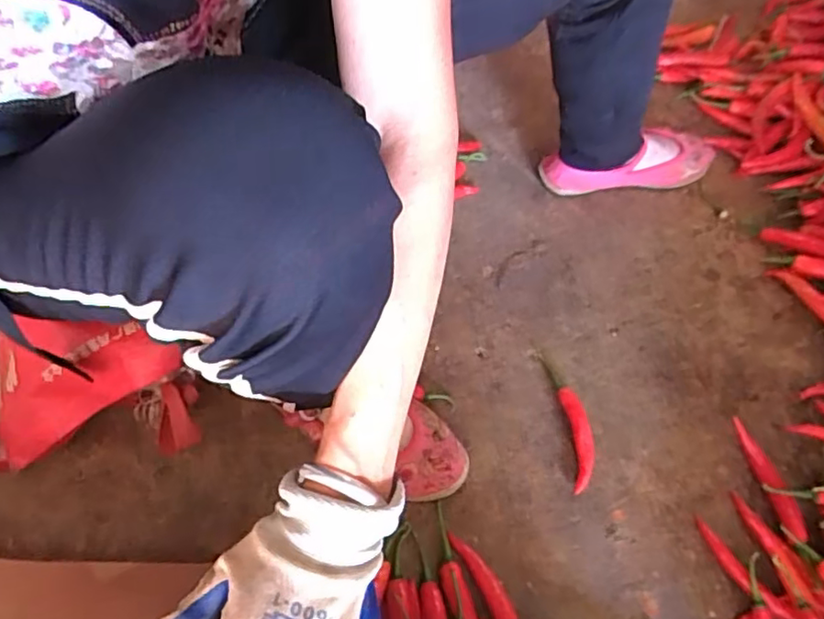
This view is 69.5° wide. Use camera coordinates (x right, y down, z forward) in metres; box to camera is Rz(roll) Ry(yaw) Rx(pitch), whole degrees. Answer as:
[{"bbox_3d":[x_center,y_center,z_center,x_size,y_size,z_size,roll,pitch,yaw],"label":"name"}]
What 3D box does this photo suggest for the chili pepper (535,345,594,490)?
[{"bbox_3d":[0.161,0.106,0.607,0.028,0.019,0.154,-4,58,-7],"label":"chili pepper"}]

